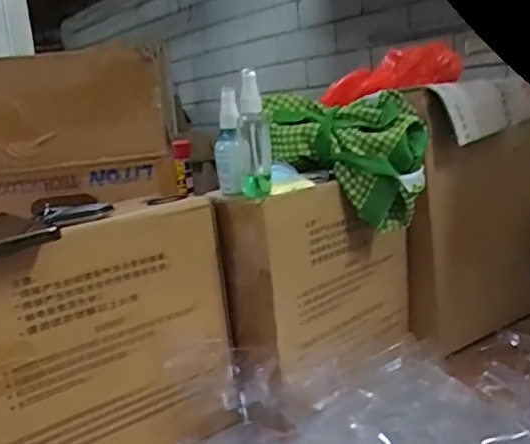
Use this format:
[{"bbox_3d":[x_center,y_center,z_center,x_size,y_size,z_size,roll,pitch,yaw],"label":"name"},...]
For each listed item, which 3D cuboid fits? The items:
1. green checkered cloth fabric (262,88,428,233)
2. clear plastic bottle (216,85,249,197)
[{"bbox_3d":[0.101,-0.076,0.714,0.191,0.156,0.107,-4,11,3],"label":"green checkered cloth fabric"},{"bbox_3d":[-0.040,-0.090,0.656,0.039,0.113,0.036,-5,11,-2],"label":"clear plastic bottle"}]

